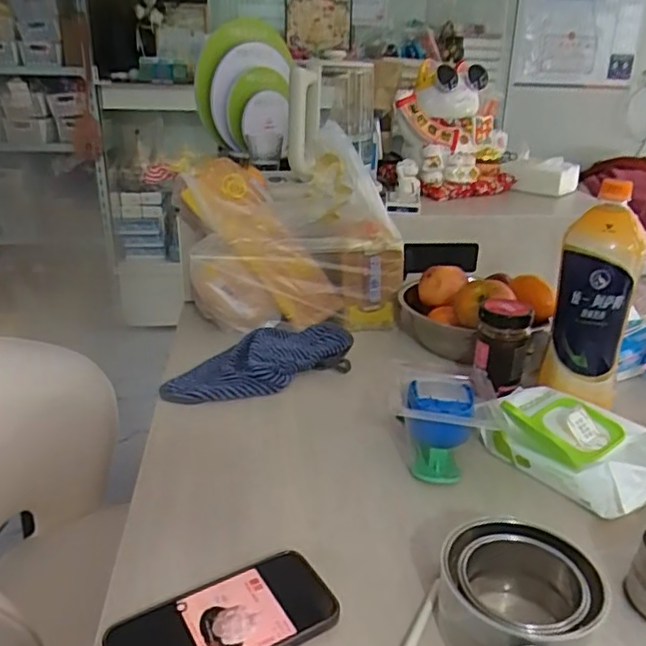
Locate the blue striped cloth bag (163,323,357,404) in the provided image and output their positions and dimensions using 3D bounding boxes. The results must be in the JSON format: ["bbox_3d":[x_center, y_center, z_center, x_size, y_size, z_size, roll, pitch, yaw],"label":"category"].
[{"bbox_3d":[-0.085,0.044,0.819,0.255,0.039,0.119,-8,25,-23],"label":"blue striped cloth bag"}]

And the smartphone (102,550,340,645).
[{"bbox_3d":[-0.071,0.218,0.451,0.157,0.013,0.081,-11,27,-29],"label":"smartphone"}]

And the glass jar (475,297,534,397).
[{"bbox_3d":[0.223,0.027,0.777,0.060,0.105,0.060,10,24,13],"label":"glass jar"}]

